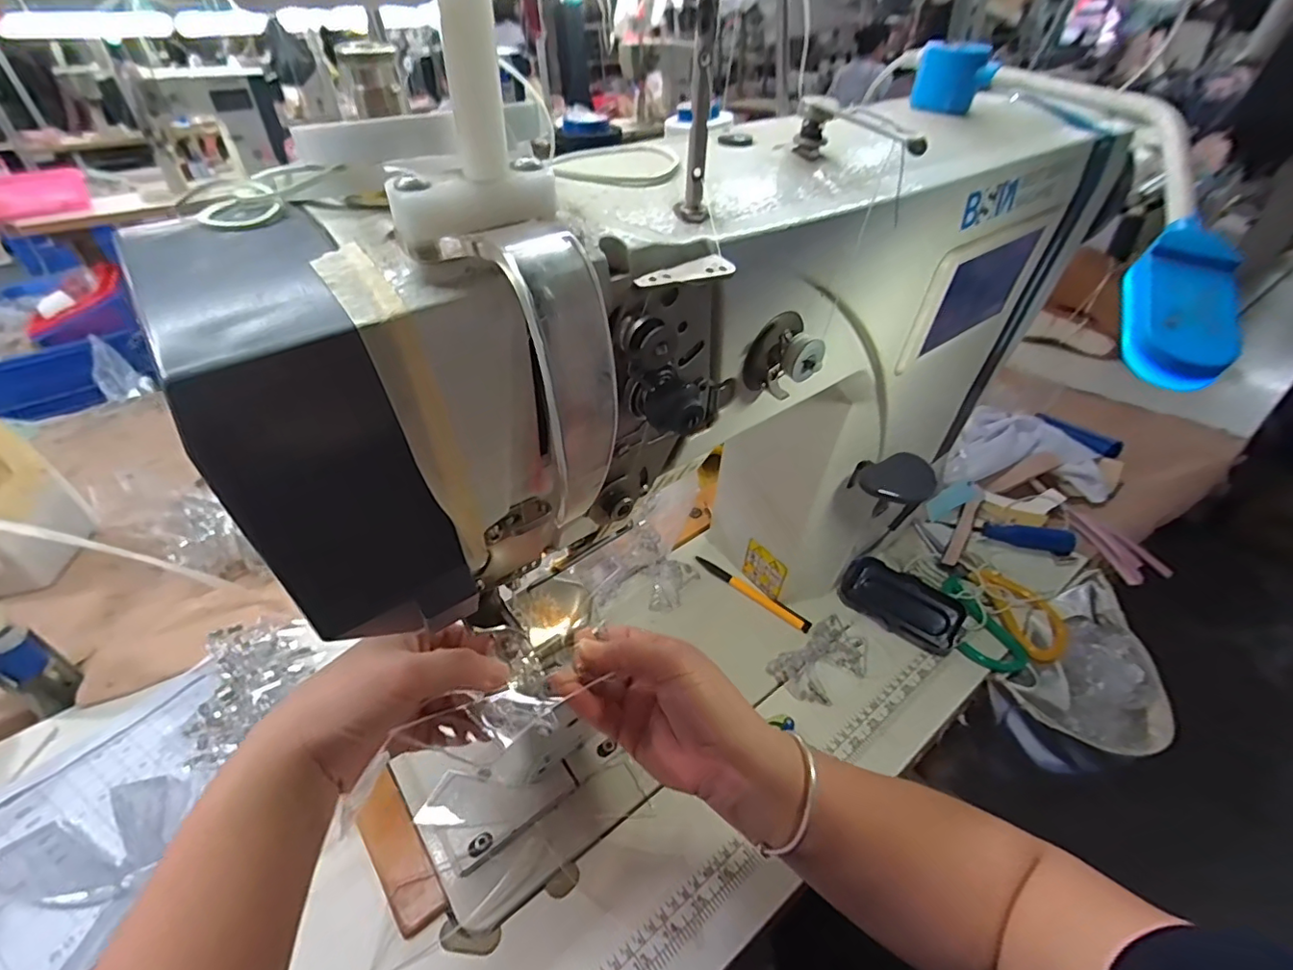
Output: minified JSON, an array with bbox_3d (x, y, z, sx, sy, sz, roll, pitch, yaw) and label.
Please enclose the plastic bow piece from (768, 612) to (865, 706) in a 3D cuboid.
[{"bbox_3d":[0.163,0.163,0.525,0.083,0.024,0.058,-25,44,-26],"label":"plastic bow piece"}]

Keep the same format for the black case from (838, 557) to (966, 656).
[{"bbox_3d":[0.256,0.120,0.568,0.113,0.028,0.059,29,80,27],"label":"black case"}]

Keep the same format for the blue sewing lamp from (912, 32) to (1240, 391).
[{"bbox_3d":[0.190,-0.141,0.249,0.068,0.037,0.262,1,53,4],"label":"blue sewing lamp"}]

